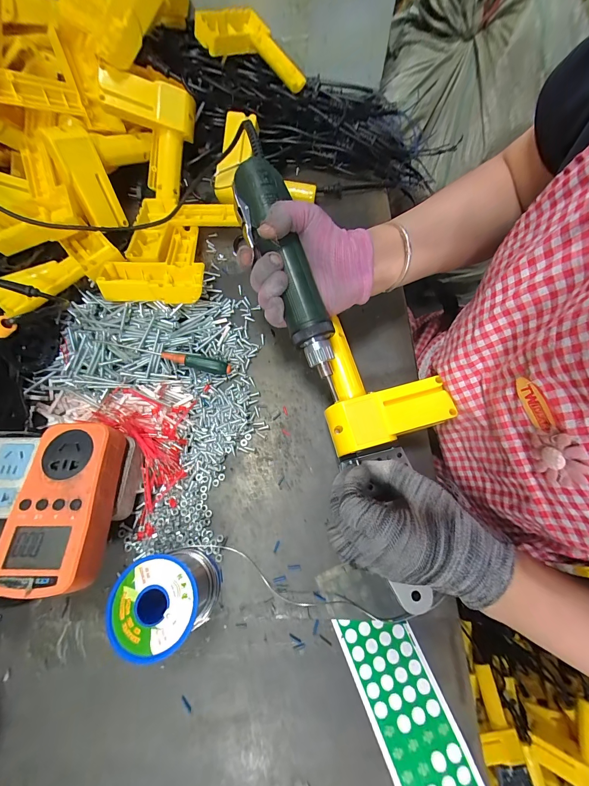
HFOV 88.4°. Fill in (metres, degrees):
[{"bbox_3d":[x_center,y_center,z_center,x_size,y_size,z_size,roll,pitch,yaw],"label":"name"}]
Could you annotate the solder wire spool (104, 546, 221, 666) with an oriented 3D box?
[{"bbox_3d":[-0.102,0.170,0.249,0.068,0.063,0.073,-11,68,-3],"label":"solder wire spool"}]

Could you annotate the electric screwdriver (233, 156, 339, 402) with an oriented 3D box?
[{"bbox_3d":[-0.004,-0.114,0.293,0.052,0.037,0.230,-21,86,-7],"label":"electric screwdriver"}]

